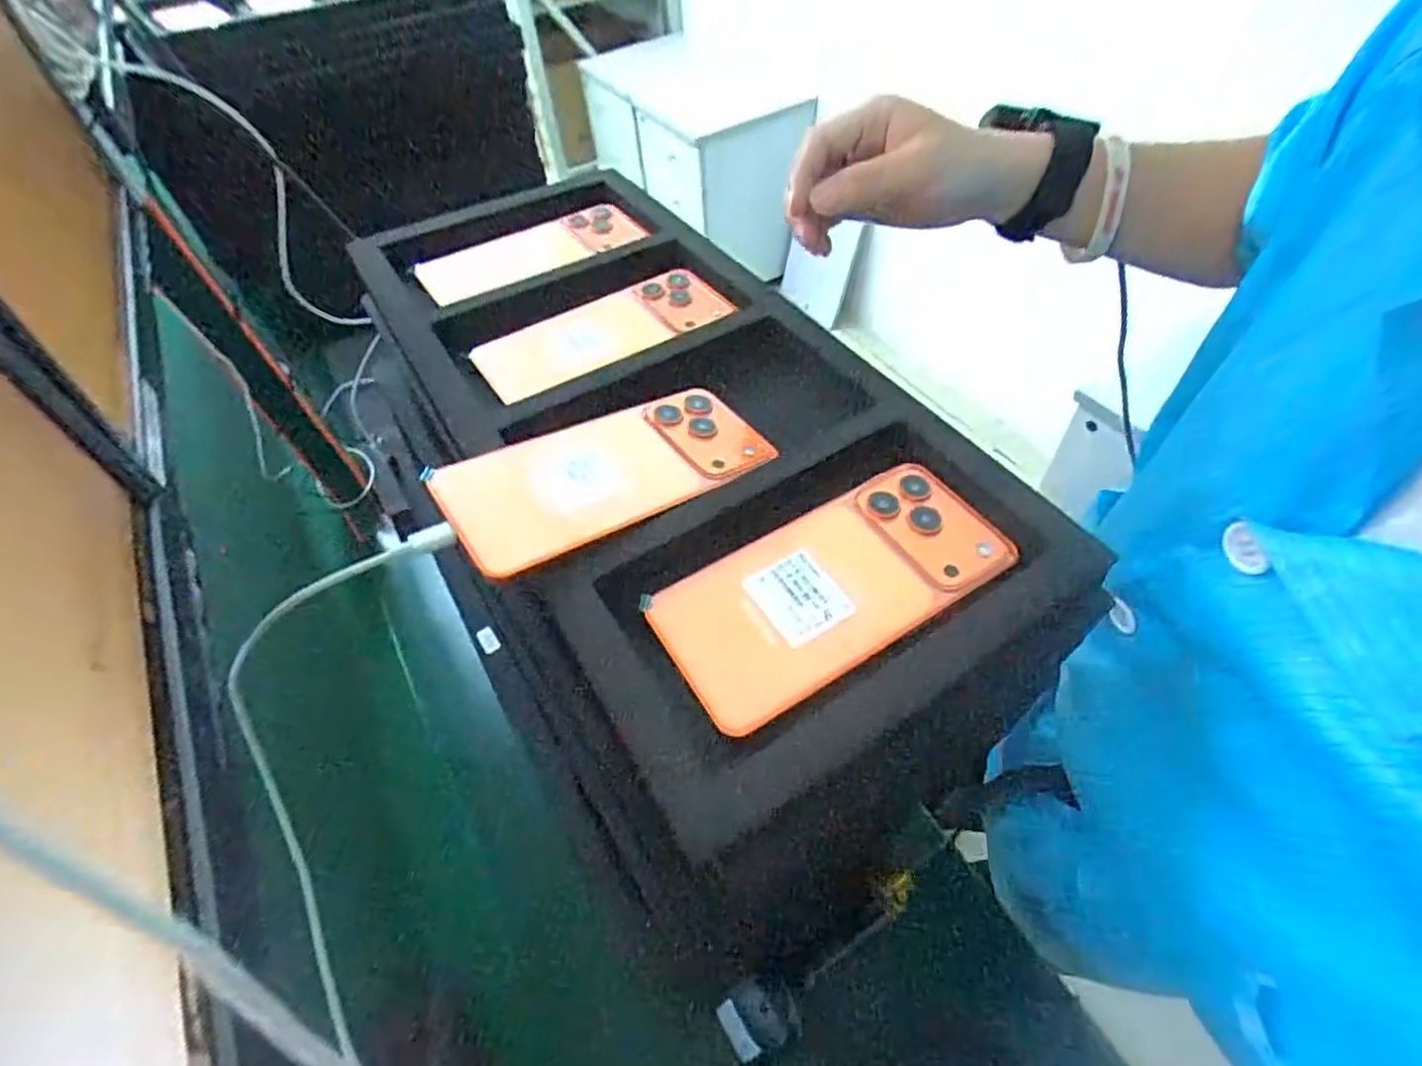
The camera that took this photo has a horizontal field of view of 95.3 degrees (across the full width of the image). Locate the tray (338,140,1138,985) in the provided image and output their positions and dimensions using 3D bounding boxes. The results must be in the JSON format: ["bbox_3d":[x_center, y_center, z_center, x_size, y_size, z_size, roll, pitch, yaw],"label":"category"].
[{"bbox_3d":[-0.051,-0.084,0.376,0.250,0.030,0.516,-28,57,-17],"label":"tray"}]

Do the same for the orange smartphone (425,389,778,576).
[{"bbox_3d":[-0.049,-0.035,0.324,0.160,0.016,0.076,-27,54,-22],"label":"orange smartphone"}]

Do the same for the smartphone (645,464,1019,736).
[{"bbox_3d":[0.057,0.023,0.295,0.160,0.015,0.073,-27,56,-16],"label":"smartphone"}]

